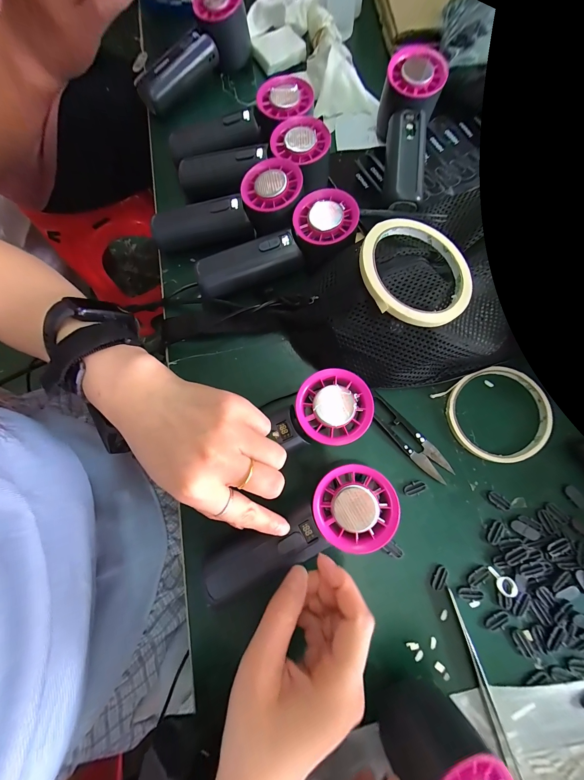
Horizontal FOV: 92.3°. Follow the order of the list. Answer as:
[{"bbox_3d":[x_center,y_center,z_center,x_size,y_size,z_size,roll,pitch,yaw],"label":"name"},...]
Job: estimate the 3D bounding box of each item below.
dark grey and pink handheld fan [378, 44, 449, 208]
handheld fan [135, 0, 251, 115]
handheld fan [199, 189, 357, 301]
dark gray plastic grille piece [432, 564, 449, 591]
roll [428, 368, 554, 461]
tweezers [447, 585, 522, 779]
[{"bbox_3d":[0.115,-0.255,0.289,0.053,0.057,0.161,8,77,4],"label":"dark grey and pink handheld fan"},{"bbox_3d":[-0.128,-0.422,0.342,0.172,0.051,0.076,-40,79,-7],"label":"handheld fan"},{"bbox_3d":[-0.015,-0.128,0.267,0.152,0.053,0.057,-20,77,-3],"label":"handheld fan"},{"bbox_3d":[0.120,0.152,0.226,0.009,0.004,0.019,32,80,8],"label":"dark gray plastic grille piece"},{"bbox_3d":[0.188,0.020,0.253,0.090,0.007,0.082,0,77,2],"label":"roll"},{"bbox_3d":[0.143,0.221,0.206,0.006,0.008,0.132,-16,77,-2],"label":"tweezers"}]

